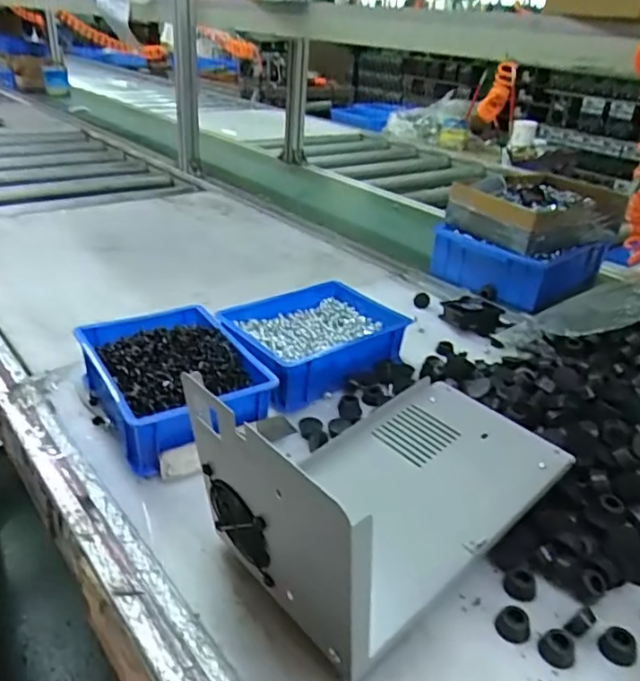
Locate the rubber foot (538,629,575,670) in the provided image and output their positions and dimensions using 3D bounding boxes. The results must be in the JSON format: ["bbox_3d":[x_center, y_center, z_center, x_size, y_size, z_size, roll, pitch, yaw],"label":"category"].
[{"bbox_3d":[0.162,0.208,0.390,0.023,0.012,0.020,19,32,26],"label":"rubber foot"}]

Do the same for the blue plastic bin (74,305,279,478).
[{"bbox_3d":[-0.147,0.039,0.585,0.146,0.066,0.203,-15,34,-31],"label":"blue plastic bin"}]

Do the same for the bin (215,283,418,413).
[{"bbox_3d":[-0.006,-0.003,0.688,0.211,0.057,0.152,-21,37,-39],"label":"bin"}]

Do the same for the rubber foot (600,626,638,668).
[{"bbox_3d":[0.205,0.209,0.394,0.022,0.013,0.021,3,28,-2],"label":"rubber foot"}]

